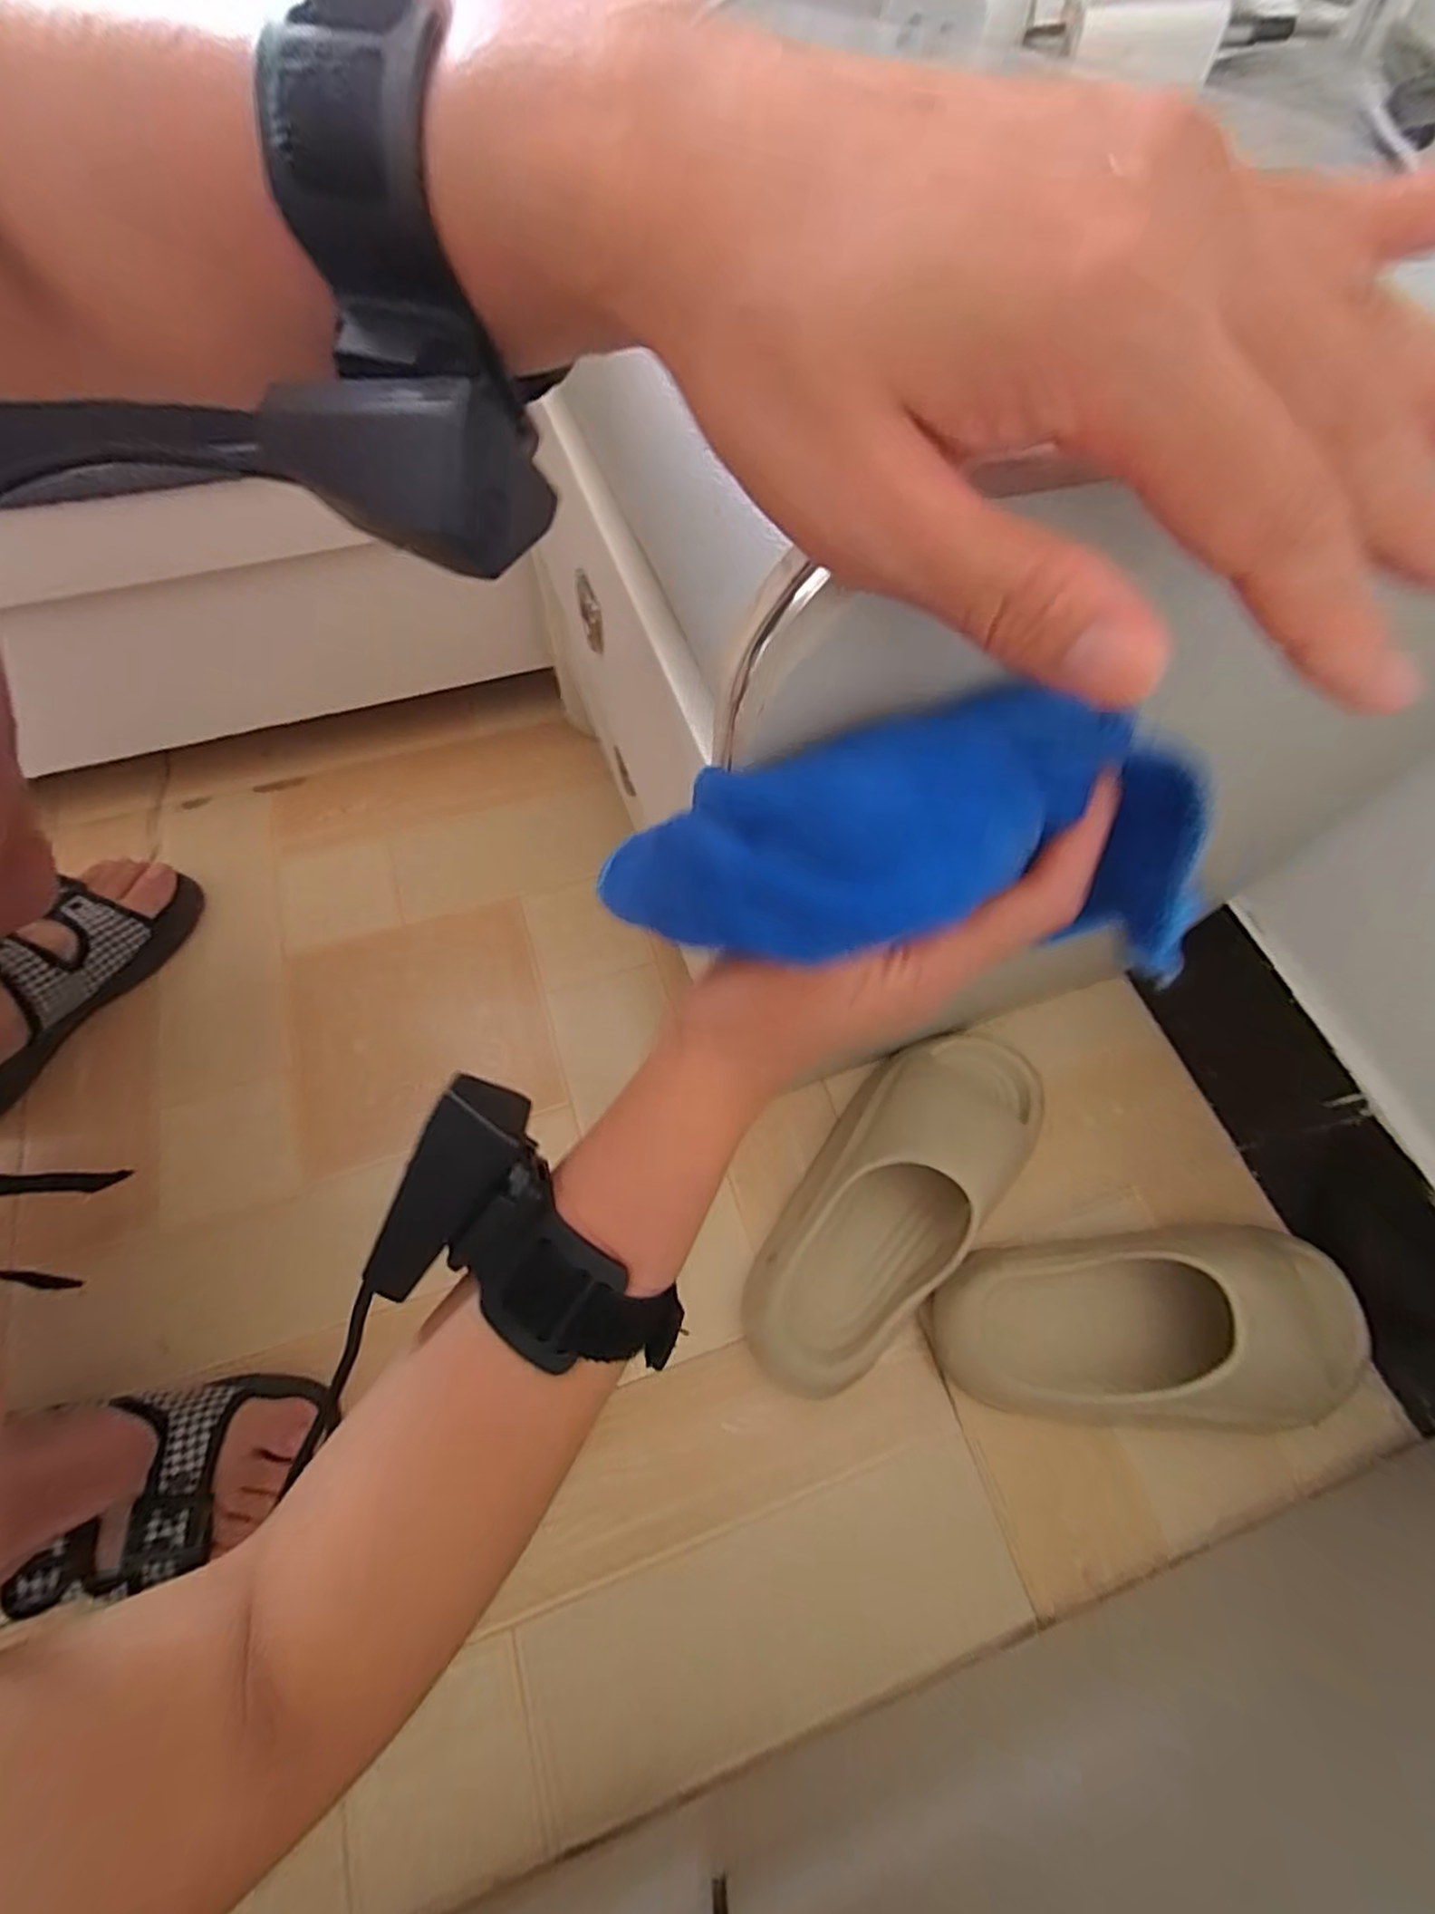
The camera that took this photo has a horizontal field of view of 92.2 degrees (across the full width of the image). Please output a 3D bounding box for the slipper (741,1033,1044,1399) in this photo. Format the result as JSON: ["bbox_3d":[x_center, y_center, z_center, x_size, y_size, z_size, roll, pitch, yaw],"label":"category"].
[{"bbox_3d":[0.126,0.158,0.488,0.107,0.084,0.286,40,69,16],"label":"slipper"}]

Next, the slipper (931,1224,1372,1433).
[{"bbox_3d":[0.287,0.241,0.448,0.279,0.087,0.118,-1,64,-3],"label":"slipper"}]

